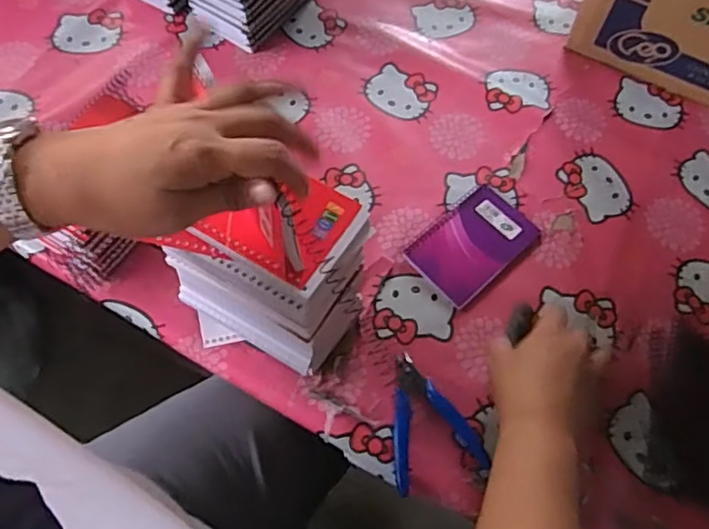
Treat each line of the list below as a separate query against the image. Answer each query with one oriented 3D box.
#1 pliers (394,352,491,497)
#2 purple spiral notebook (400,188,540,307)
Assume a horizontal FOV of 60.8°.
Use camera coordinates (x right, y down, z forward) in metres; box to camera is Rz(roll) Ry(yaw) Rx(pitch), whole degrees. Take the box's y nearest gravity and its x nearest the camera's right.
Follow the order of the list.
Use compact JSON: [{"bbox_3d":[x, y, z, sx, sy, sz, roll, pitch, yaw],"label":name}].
[{"bbox_3d":[0.071,0.140,0.545,0.080,0.008,0.118,-4,63,-6],"label":"pliers"},{"bbox_3d":[0.124,-0.022,0.627,0.129,0.007,0.085,-38,71,-20],"label":"purple spiral notebook"}]

